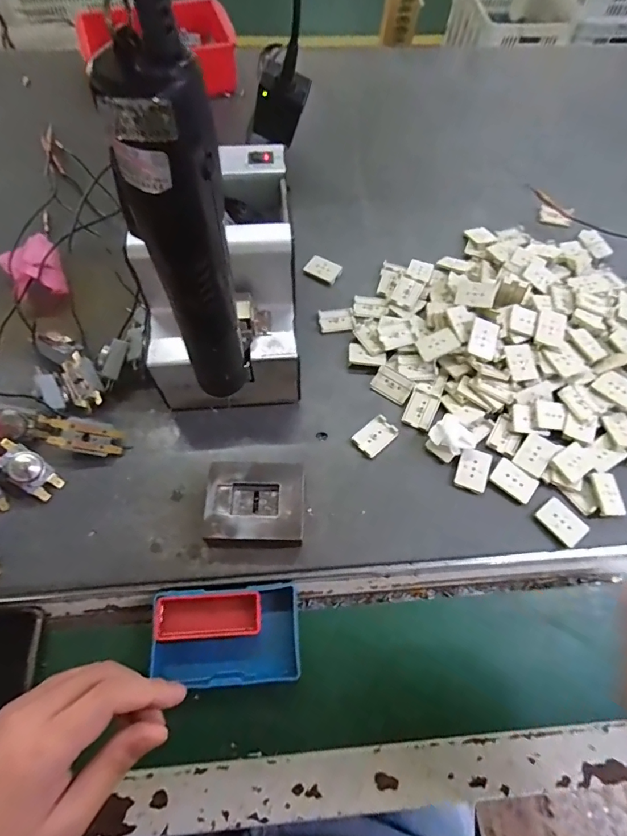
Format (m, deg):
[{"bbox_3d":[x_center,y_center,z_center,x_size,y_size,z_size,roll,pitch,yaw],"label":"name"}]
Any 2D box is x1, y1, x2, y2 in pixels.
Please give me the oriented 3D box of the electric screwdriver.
[{"bbox_3d":[-0.061,-0.071,0.226,0.038,0.183,0.030,4,65,0],"label":"electric screwdriver"}]

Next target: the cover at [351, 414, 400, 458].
[{"bbox_3d":[0.058,0.017,0.426,0.041,0.004,0.027,-38,72,-18],"label":"cover"}]

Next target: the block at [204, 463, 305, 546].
[{"bbox_3d":[-0.048,0.075,0.381,0.079,0.029,0.065,2,65,-1],"label":"block"}]

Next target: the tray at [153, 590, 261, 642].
[{"bbox_3d":[-0.083,0.162,0.370,0.080,0.028,0.032,-3,65,-3],"label":"tray"}]

